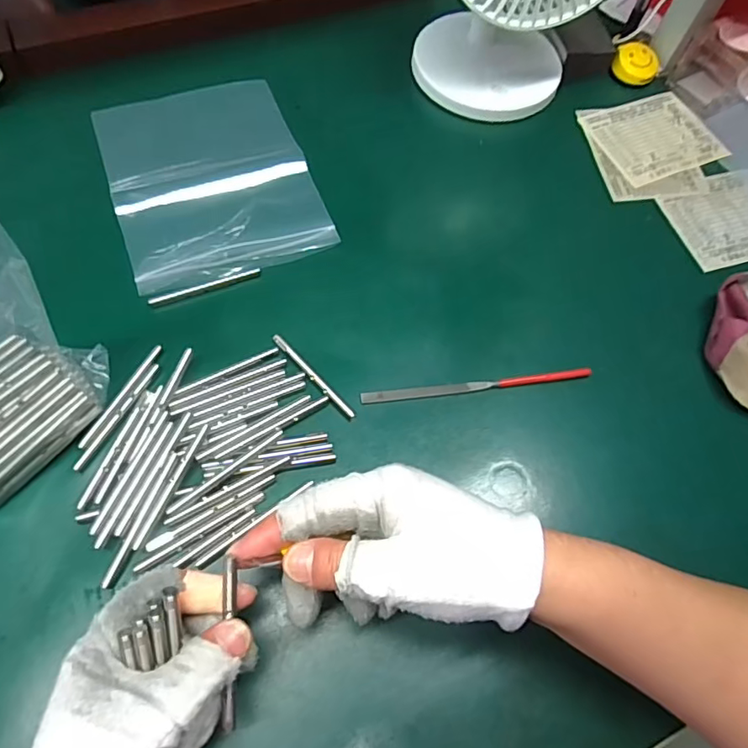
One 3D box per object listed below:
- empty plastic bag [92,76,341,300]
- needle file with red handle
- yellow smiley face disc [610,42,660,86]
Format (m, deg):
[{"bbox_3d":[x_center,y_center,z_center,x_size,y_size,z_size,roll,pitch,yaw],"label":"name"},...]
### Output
[{"bbox_3d":[-0.130,-0.158,0.433,0.148,0.014,0.199,-20,64,-11],"label":"empty plastic bag"},{"bbox_3d":[0.071,0.007,0.366,0.158,0.005,0.008,-5,65,-8],"label":"needle file with red handle"},{"bbox_3d":[0.253,-0.300,0.524,0.045,0.014,0.042,-40,90,-10],"label":"yellow smiley face disc"}]

